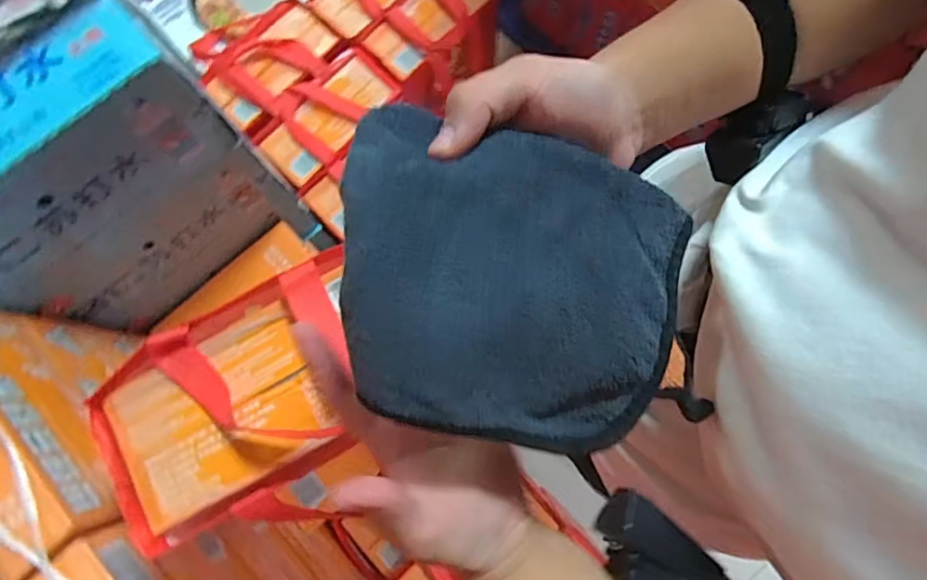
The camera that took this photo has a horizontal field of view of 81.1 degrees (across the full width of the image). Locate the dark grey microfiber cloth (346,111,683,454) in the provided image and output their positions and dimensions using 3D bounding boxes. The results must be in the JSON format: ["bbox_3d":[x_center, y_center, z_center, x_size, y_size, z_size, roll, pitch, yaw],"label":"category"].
[{"bbox_3d":[0.023,-0.002,0.249,0.164,0.021,0.137,17,85,-18],"label":"dark grey microfiber cloth"}]

